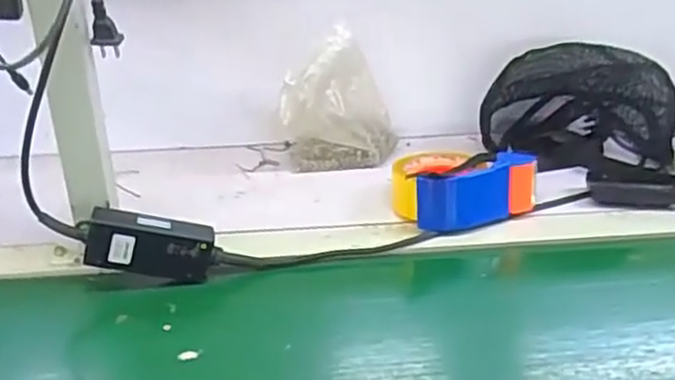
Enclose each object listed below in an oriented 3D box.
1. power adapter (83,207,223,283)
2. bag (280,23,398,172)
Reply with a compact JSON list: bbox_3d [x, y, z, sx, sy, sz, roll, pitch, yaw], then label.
[{"bbox_3d":[-0.175,0.054,0.662,0.120,0.052,0.030,12,24,-20],"label":"power adapter"},{"bbox_3d":[0.004,-0.102,0.867,0.144,0.163,0.082,2,28,2],"label":"bag"}]

